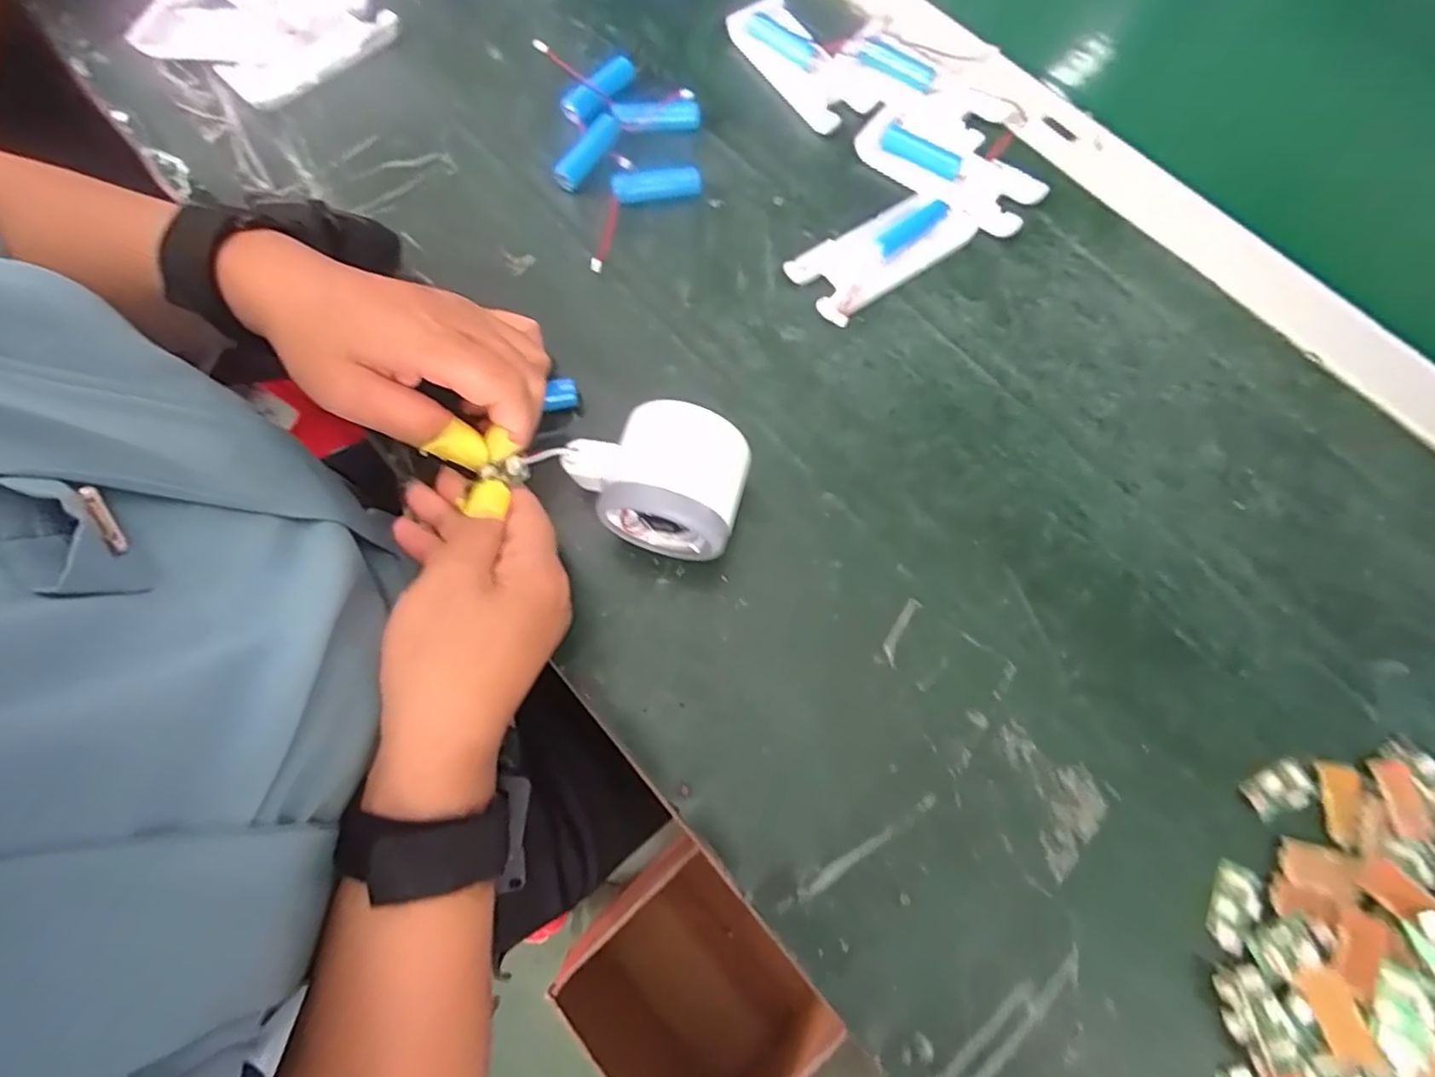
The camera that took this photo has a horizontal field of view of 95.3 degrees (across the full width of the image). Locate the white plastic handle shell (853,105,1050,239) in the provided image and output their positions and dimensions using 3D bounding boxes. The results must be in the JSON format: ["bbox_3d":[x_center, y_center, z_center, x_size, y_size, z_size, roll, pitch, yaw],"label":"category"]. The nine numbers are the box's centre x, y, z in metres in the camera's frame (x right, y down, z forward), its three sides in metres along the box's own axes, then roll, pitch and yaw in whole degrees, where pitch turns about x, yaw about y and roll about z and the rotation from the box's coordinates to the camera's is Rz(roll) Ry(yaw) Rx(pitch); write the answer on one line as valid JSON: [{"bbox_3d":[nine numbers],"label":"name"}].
[{"bbox_3d":[0.134,-0.220,0.386,0.112,0.018,0.041,36,76,10],"label":"white plastic handle shell"}]

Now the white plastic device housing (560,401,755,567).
[{"bbox_3d":[-0.029,-0.028,0.301,0.081,0.059,0.054,15,73,5],"label":"white plastic device housing"}]

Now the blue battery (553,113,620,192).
[{"bbox_3d":[-0.076,-0.228,0.387,0.015,0.012,0.052,30,75,9],"label":"blue battery"}]

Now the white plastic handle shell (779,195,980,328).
[{"bbox_3d":[0.091,-0.163,0.369,0.106,0.015,0.048,-39,77,-11],"label":"white plastic handle shell"}]

